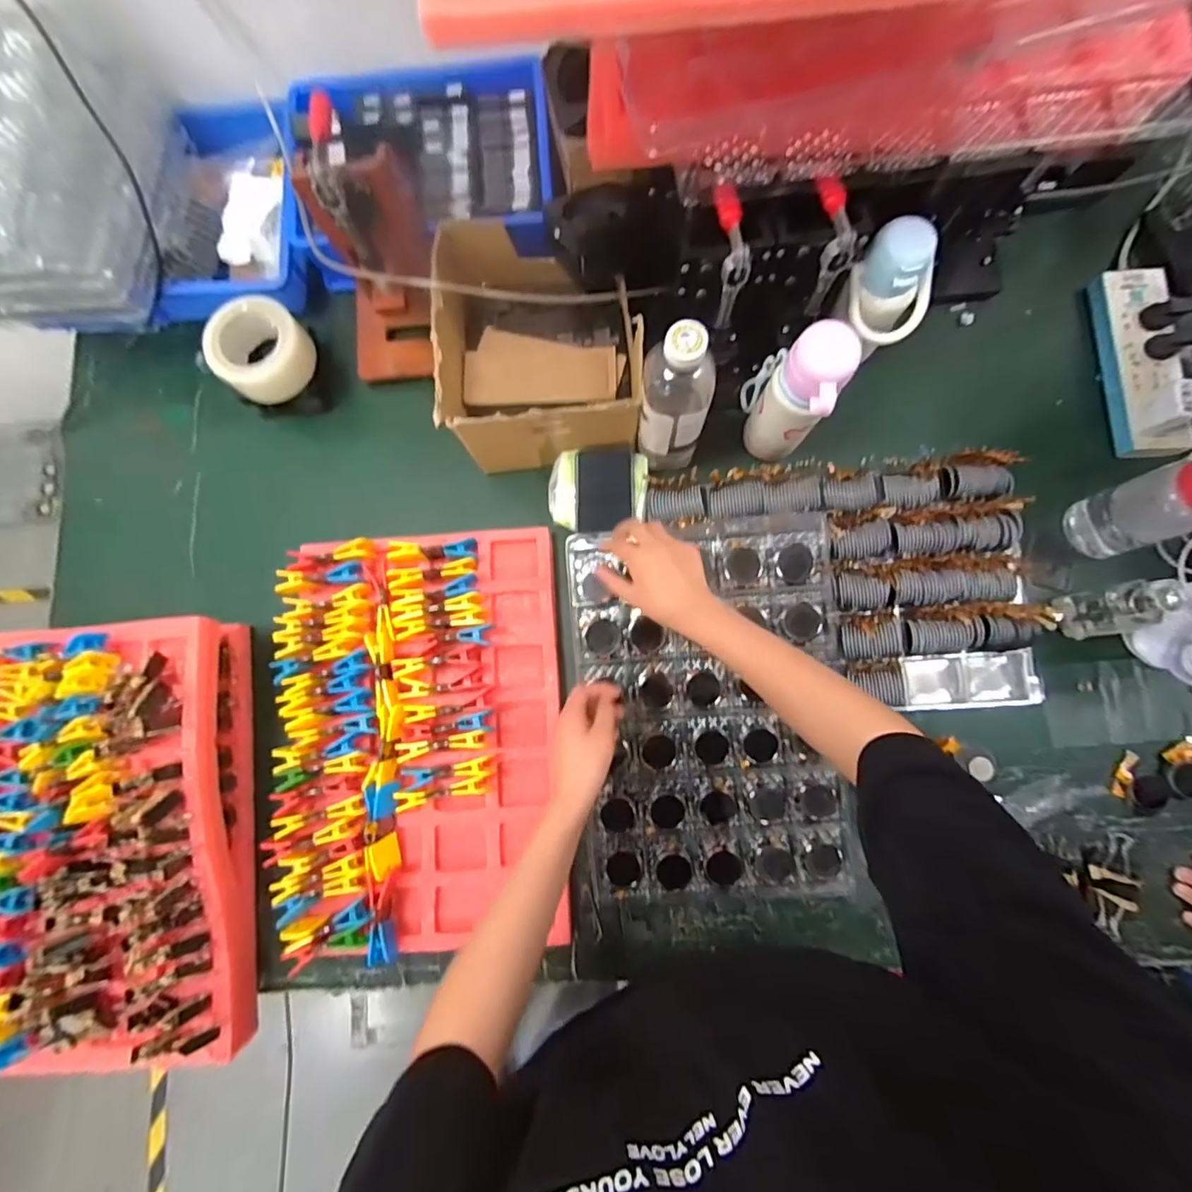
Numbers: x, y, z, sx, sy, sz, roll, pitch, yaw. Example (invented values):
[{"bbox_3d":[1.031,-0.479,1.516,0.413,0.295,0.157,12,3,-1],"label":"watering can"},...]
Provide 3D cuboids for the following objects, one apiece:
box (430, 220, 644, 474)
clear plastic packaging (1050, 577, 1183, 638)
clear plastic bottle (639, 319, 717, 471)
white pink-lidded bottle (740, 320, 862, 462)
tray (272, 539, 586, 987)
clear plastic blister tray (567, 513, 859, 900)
[{"bbox_3d":[-0.069,-0.315,0.686,0.235,0.129,0.265,-6,82,2],"label":"box"},{"bbox_3d":[0.602,0.016,0.626,0.072,0.105,0.059,-8,82,2],"label":"clear plastic packaging"},{"bbox_3d":[0.090,-0.208,0.629,0.077,0.238,0.094,7,83,4],"label":"clear plastic bottle"},{"bbox_3d":[0.211,-0.219,0.617,0.095,0.188,0.090,27,84,6],"label":"white pink-lidded bottle"},{"bbox_3d":[-0.213,0.169,0.672,0.340,0.058,0.490,-6,82,2],"label":"tray"},{"bbox_3d":[0.134,0.136,0.647,0.302,0.047,0.441,-5,90,4],"label":"clear plastic blister tray"}]

